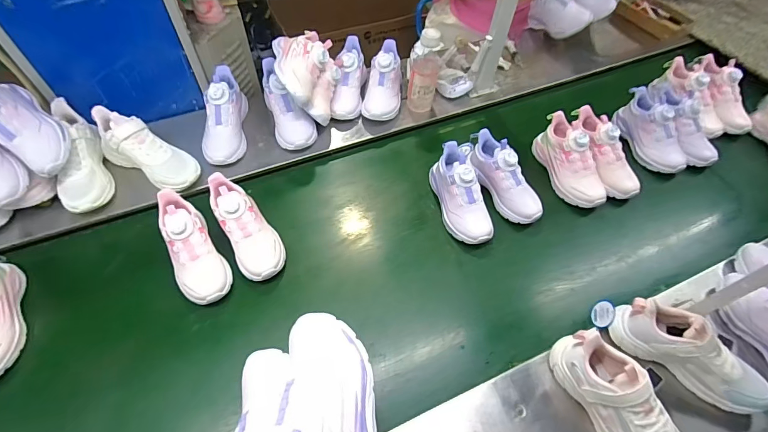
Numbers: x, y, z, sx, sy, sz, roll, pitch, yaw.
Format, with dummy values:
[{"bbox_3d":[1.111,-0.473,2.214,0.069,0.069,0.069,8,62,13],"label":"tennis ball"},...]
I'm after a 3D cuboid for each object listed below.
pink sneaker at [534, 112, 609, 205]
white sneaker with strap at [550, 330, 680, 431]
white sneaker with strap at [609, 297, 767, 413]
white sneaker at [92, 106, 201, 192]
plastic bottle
[{"bbox_3d":[0.407,-0.121,0.864,0.081,0.096,0.218,-20,64,-15],"label":"pink sneaker"},{"bbox_3d":[0.342,0.271,0.560,0.079,0.096,0.229,-28,64,-17],"label":"white sneaker with strap"},{"bbox_3d":[0.479,0.207,0.604,0.230,0.095,0.077,32,64,16],"label":"white sneaker with strap"},{"bbox_3d":[-0.478,-0.134,0.795,0.226,0.116,0.096,25,61,10],"label":"white sneaker"},{"bbox_3d":[0.091,-0.330,0.906,0.066,0.186,0.062,8,59,4],"label":"plastic bottle"}]

